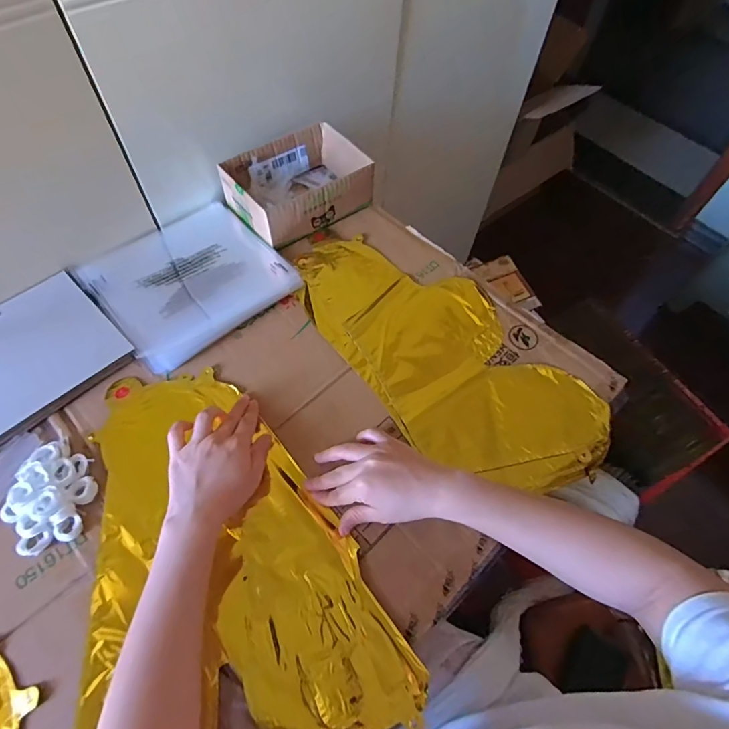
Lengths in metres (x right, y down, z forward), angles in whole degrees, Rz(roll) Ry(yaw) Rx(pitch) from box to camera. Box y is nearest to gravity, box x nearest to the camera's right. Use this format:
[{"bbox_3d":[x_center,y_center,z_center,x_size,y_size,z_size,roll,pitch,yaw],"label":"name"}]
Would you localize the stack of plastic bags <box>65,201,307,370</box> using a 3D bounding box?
[{"bbox_3d":[-0.236,-0.126,0.588,0.218,0.017,0.231,-37,69,-22],"label":"stack of plastic bags"}]

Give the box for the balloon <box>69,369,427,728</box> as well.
[{"bbox_3d":[-0.151,0.194,0.421,0.417,0.011,0.263,41,65,18],"label":"balloon"}]

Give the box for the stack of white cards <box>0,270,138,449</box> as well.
[{"bbox_3d":[-0.392,-0.004,0.502,0.161,0.014,0.205,41,65,18],"label":"stack of white cards"}]

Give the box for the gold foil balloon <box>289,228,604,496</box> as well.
[{"bbox_3d":[0.090,-0.024,0.553,0.207,0.008,0.422,-34,68,-21],"label":"gold foil balloon"}]

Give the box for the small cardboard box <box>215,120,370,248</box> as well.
[{"bbox_3d":[-0.097,-0.257,0.637,0.183,0.066,0.141,-32,67,-20],"label":"small cardboard box"}]

